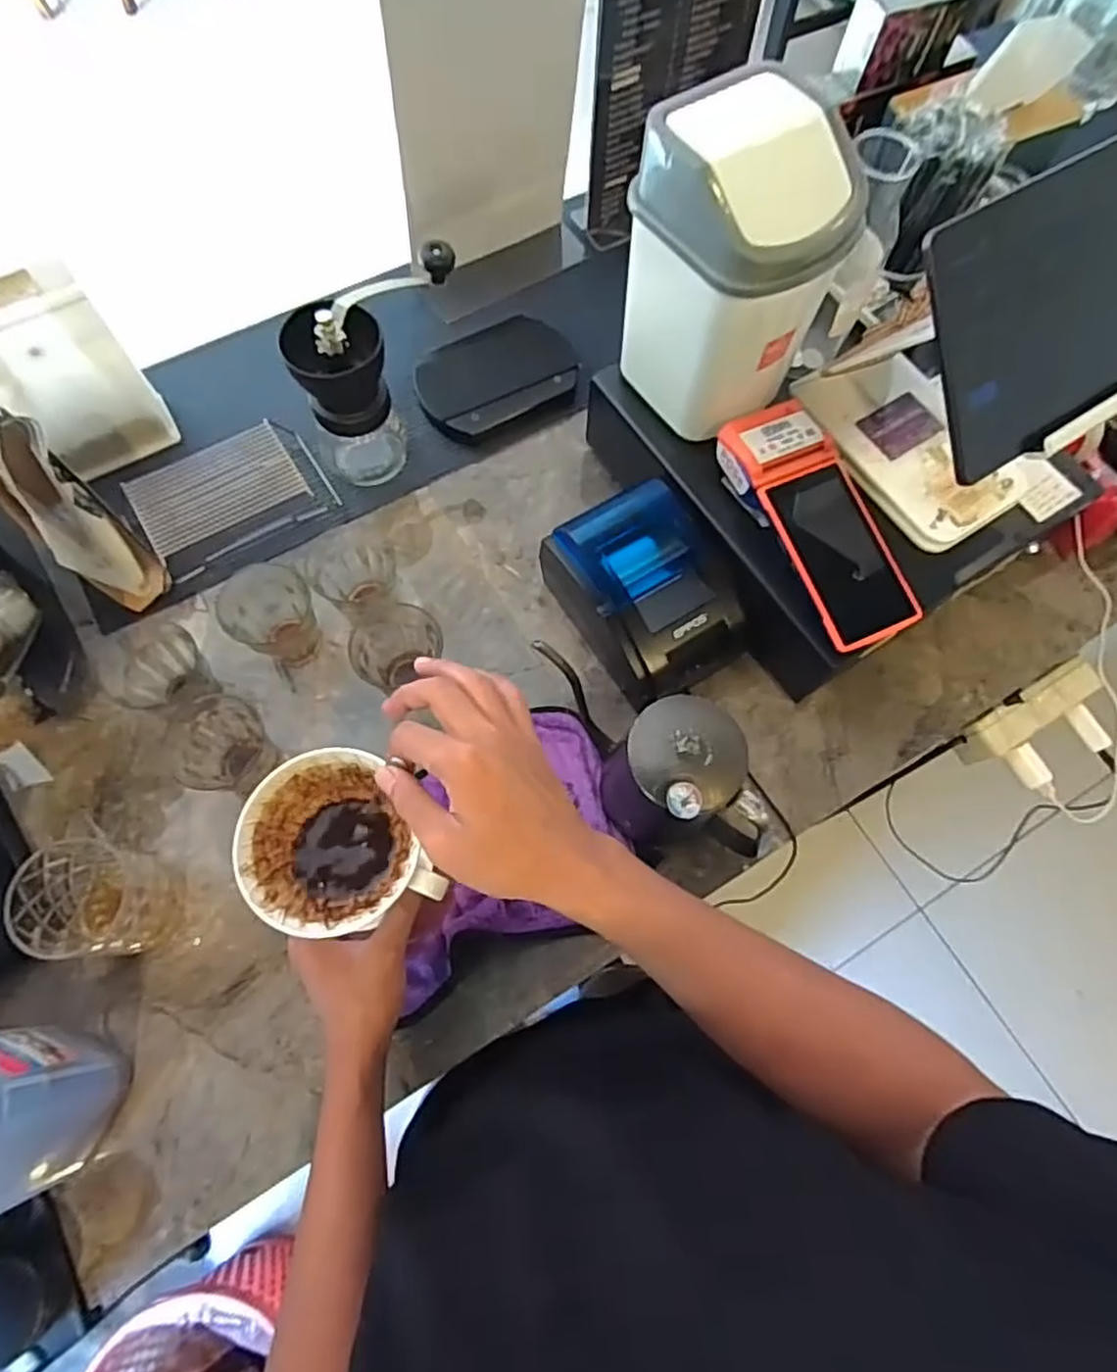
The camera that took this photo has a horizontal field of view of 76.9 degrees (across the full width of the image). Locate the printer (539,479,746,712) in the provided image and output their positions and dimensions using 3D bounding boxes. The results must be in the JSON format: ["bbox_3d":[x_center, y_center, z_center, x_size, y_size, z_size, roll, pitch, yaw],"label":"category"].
[{"bbox_3d":[0.079,-0.081,0.646,0.143,0.096,0.171,-32,73,-13],"label":"printer"}]

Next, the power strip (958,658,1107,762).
[{"bbox_3d":[0.481,0.024,0.714,0.161,0.040,0.041,-28,73,-11],"label":"power strip"}]

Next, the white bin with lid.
[{"bbox_3d":[0.139,-0.326,0.557,0.123,0.207,0.130,-34,74,-13],"label":"white bin with lid"}]

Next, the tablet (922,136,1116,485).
[{"bbox_3d":[0.342,-0.255,0.457,0.237,0.014,0.154,-30,119,-11],"label":"tablet"}]

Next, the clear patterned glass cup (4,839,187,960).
[{"bbox_3d":[-0.353,0.167,0.547,0.083,0.092,0.081,1,69,-1],"label":"clear patterned glass cup"}]

